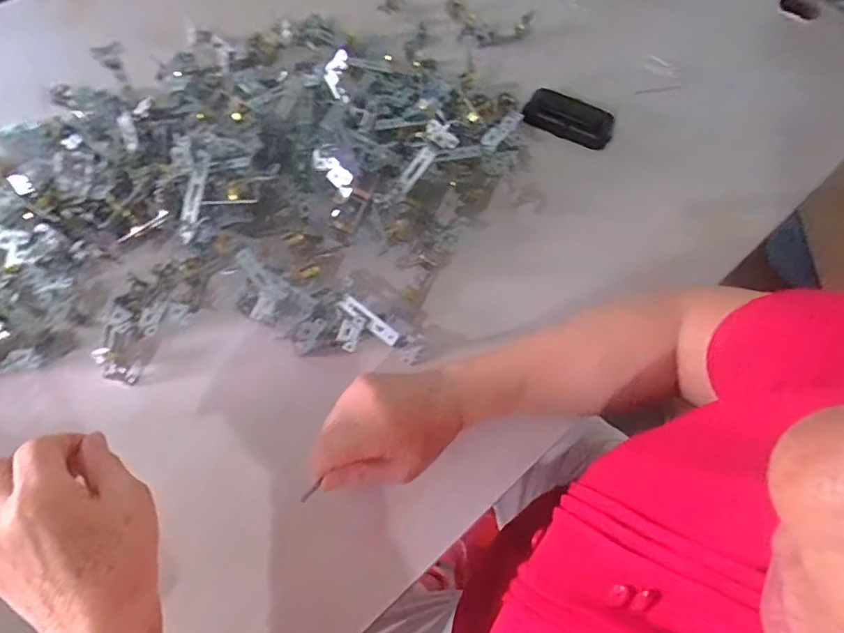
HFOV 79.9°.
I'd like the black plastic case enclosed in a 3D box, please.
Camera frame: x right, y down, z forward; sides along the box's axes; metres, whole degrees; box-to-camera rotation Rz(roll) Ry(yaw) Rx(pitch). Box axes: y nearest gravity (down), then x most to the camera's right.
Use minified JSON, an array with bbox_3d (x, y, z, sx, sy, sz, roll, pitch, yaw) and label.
[{"bbox_3d":[0.178,-0.240,0.607,0.103,0.030,0.040,21,66,7],"label":"black plastic case"}]

